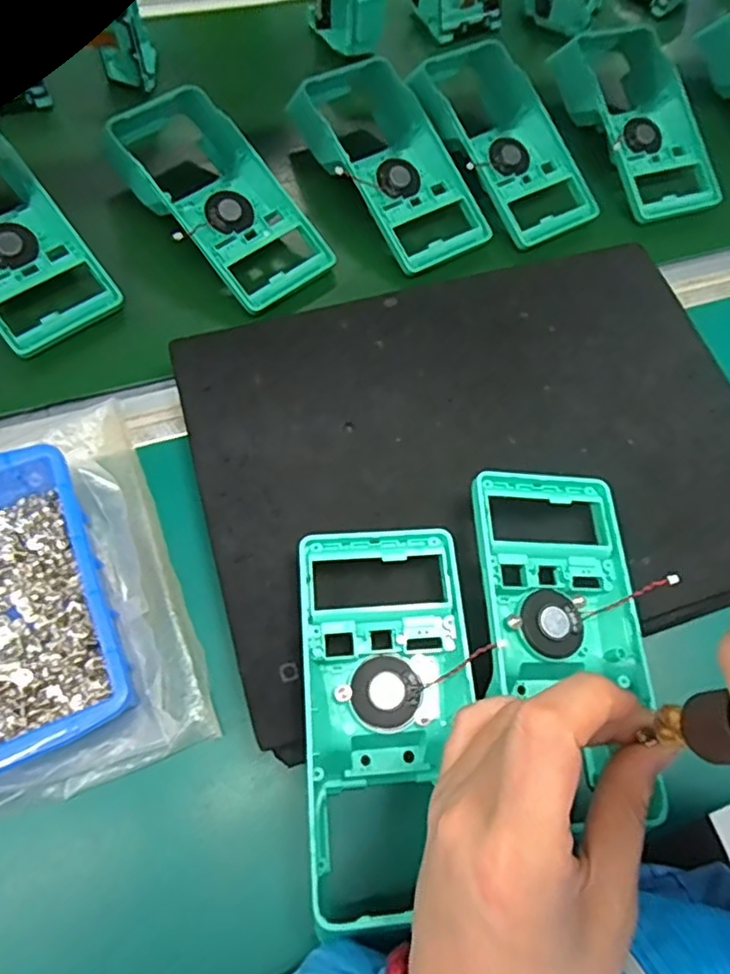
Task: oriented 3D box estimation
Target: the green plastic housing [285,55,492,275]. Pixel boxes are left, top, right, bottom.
[{"bbox_3d":[0.018,-0.257,0.480,0.099,0.052,0.187,-30,72,-15],"label":"green plastic housing"}]

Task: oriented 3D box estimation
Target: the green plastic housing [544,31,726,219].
[{"bbox_3d":[0.230,-0.319,0.528,0.092,0.054,0.206,-17,69,-11],"label":"green plastic housing"}]

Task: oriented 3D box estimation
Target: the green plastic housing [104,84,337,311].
[{"bbox_3d":[-0.110,-0.216,0.450,0.188,0.053,0.090,42,71,13],"label":"green plastic housing"}]

